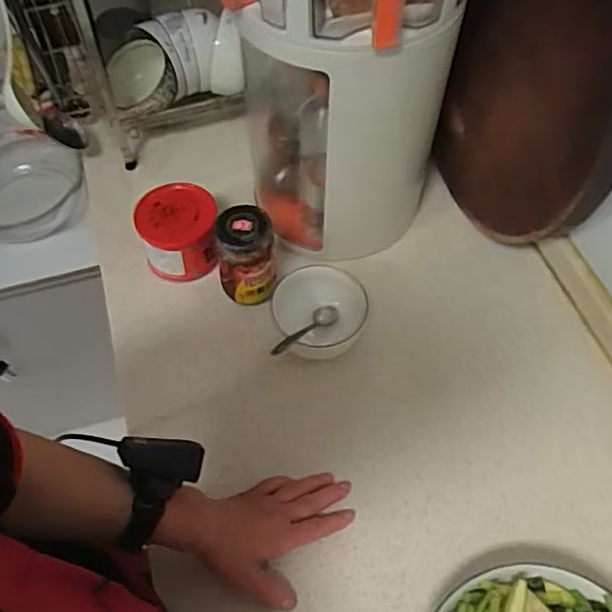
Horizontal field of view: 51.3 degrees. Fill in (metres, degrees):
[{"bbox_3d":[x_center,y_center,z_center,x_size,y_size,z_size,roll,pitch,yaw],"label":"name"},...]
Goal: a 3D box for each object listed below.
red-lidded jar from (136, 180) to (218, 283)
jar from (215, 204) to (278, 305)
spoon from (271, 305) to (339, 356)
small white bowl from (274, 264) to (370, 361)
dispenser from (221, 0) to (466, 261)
[{"bbox_3d":[-0.149,-0.084,0.757,0.085,0.079,0.087,0,58,0],"label":"red-lidded jar"},{"bbox_3d":[-0.067,-0.059,0.721,0.061,0.106,0.060,0,58,0],"label":"jar"},{"bbox_3d":[-0.001,0.027,0.703,0.024,0.025,0.111,31,30,19],"label":"spoon"},{"bbox_3d":[0.020,0.011,0.734,0.095,0.077,0.100,0,58,0],"label":"small white bowl"},{"bbox_3d":[0.042,-0.250,0.678,0.226,0.384,0.195,1,58,1],"label":"dispenser"}]

